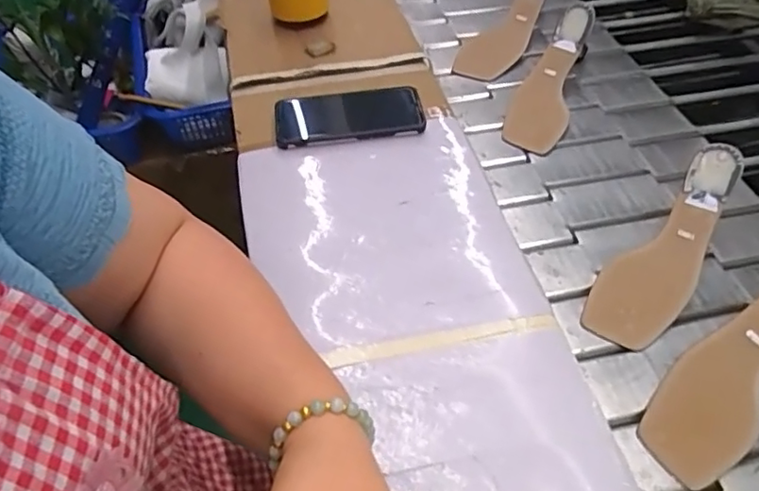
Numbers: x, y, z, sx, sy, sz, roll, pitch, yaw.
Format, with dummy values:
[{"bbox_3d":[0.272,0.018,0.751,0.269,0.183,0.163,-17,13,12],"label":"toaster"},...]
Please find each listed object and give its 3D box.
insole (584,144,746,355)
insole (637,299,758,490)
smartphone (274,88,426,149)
[{"bbox_3d":[0.276,0.001,0.562,0.073,0.029,0.225,32,77,24],"label":"insole"},{"bbox_3d":[0.304,0.094,0.485,0.226,0.022,0.071,-46,62,-7],"label":"insole"},{"bbox_3d":[-0.034,-0.141,0.660,0.163,0.016,0.070,-3,64,2],"label":"smartphone"}]

